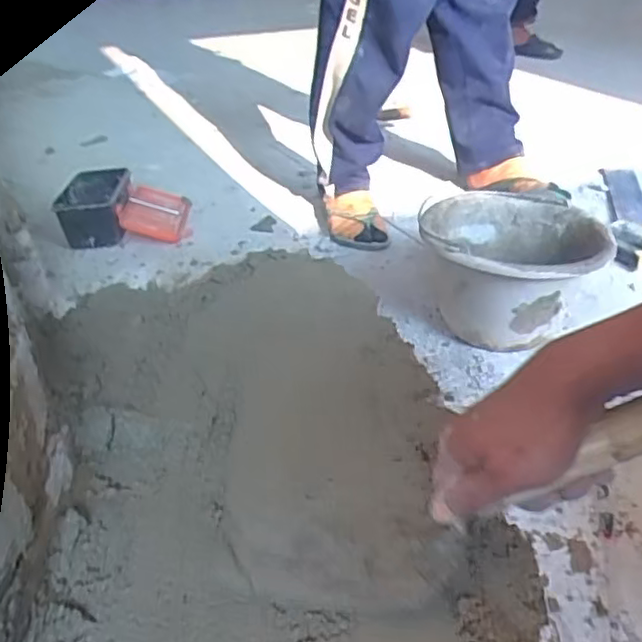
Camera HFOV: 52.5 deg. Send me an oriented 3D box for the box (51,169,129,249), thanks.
[{"bbox_3d":[-0.312,-0.158,0.899,0.087,0.054,0.144,-5,34,-7],"label":"box"}]

